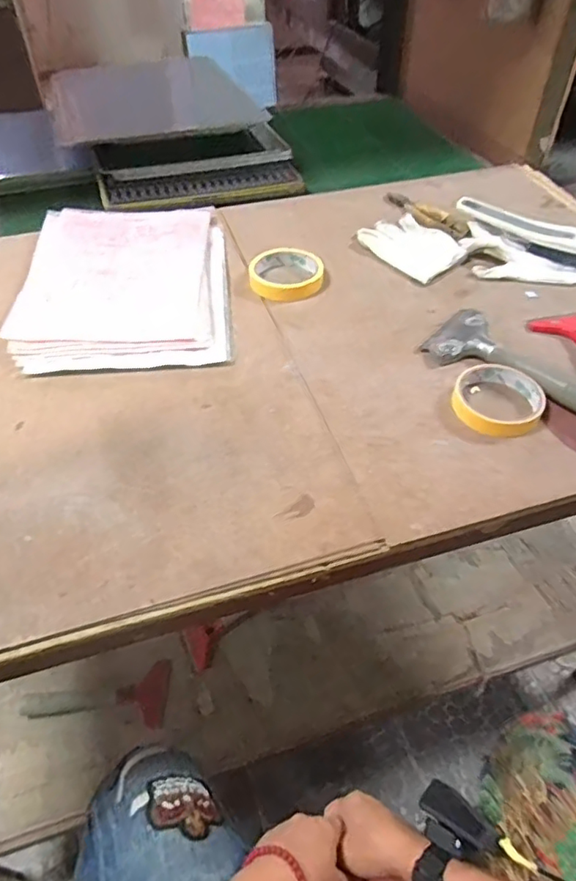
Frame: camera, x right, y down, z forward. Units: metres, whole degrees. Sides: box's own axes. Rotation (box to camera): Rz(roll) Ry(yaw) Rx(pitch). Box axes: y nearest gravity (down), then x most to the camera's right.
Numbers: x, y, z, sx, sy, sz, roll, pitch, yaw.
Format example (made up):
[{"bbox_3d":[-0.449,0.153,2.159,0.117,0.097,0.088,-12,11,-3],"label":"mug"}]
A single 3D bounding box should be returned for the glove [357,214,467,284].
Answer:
[{"bbox_3d":[0.171,-0.270,0.762,0.102,0.015,0.138,-30,55,-24],"label":"glove"}]

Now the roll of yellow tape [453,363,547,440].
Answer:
[{"bbox_3d":[0.209,-0.040,0.555,0.083,0.019,0.085,0,48,0],"label":"roll of yellow tape"}]

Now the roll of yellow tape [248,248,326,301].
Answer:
[{"bbox_3d":[-0.001,-0.217,0.710,0.093,0.022,0.089,0,48,0],"label":"roll of yellow tape"}]

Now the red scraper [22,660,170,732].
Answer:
[{"bbox_3d":[-0.293,0.391,0.855,0.214,0.016,0.093,-2,48,-1],"label":"red scraper"}]

